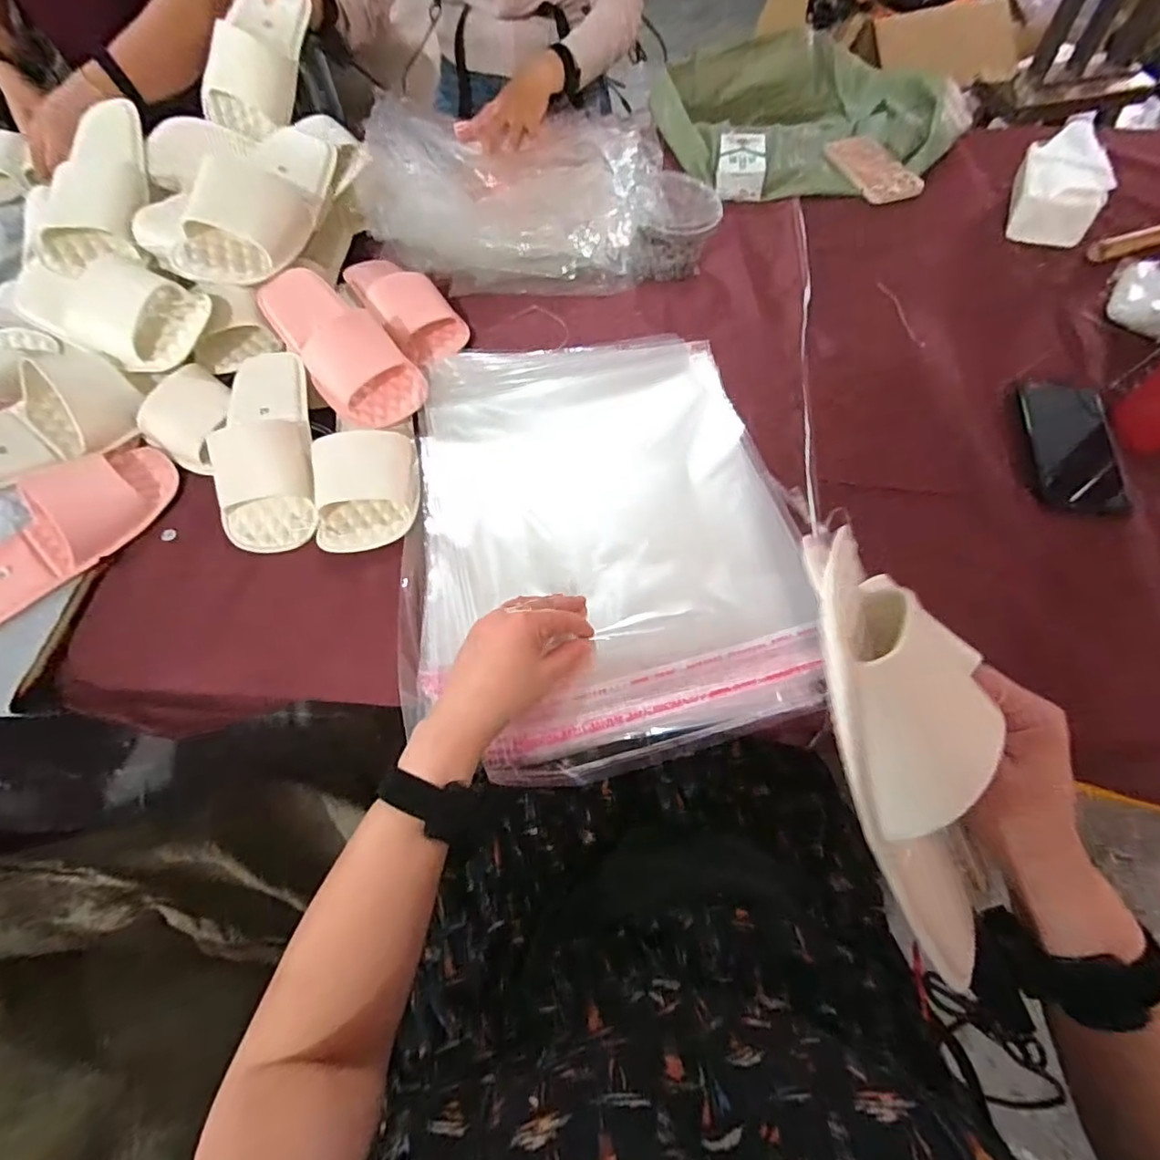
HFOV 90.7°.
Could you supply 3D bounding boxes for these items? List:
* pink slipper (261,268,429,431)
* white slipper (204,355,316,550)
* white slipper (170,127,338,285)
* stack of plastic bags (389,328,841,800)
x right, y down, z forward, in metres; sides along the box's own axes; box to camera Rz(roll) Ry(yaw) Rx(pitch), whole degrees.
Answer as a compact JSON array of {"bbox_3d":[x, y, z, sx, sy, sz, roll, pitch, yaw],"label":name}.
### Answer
[{"bbox_3d":[-0.264,-0.259,0.625,0.093,0.050,0.223,-40,80,-18],"label":"pink slipper"},{"bbox_3d":[-0.326,-0.142,0.595,0.093,0.056,0.242,-13,62,-5],"label":"white slipper"},{"bbox_3d":[-0.372,-0.449,0.675,0.096,0.071,0.257,9,62,7],"label":"white slipper"},{"bbox_3d":[0.010,-0.061,0.555,0.363,0.022,0.470,-9,61,-2],"label":"stack of plastic bags"}]

